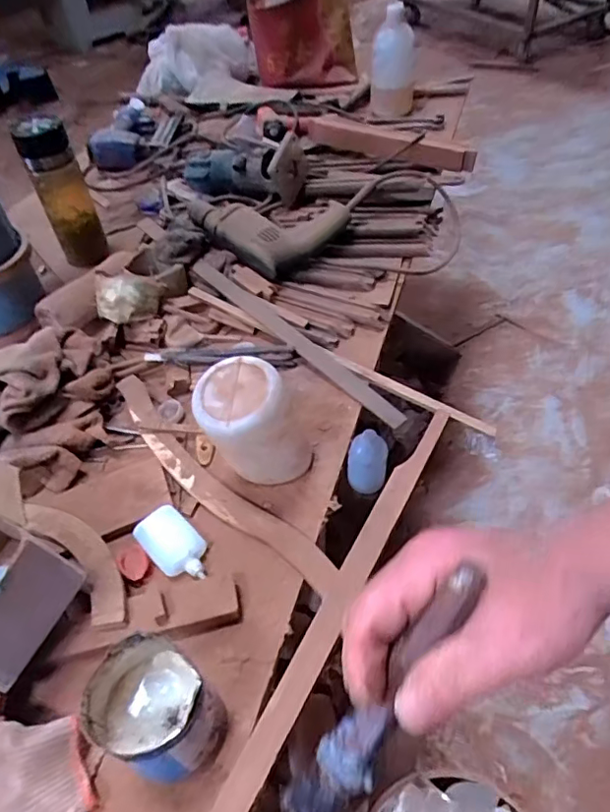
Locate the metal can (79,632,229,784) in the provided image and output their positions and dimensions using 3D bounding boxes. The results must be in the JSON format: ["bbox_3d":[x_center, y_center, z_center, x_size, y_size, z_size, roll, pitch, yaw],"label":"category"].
[{"bbox_3d":[-0.118,0.246,0.451,0.088,0.100,0.081,-3,49,3],"label":"metal can"}]

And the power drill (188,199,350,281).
[{"bbox_3d":[-0.064,-0.300,0.920,0.205,0.066,0.185,34,60,29],"label":"power drill"}]

